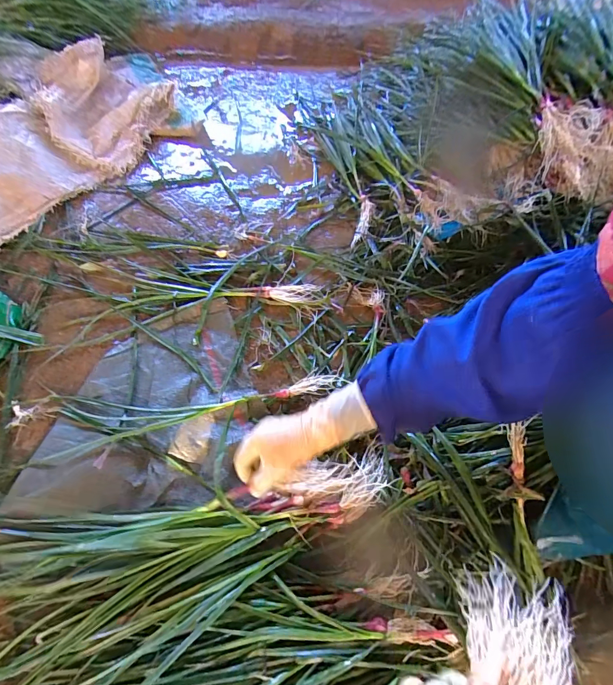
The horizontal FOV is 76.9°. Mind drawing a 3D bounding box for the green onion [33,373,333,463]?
[{"bbox_3d":[-0.166,0.107,0.588,0.426,0.033,0.100,-4,61,-3],"label":"green onion"}]

